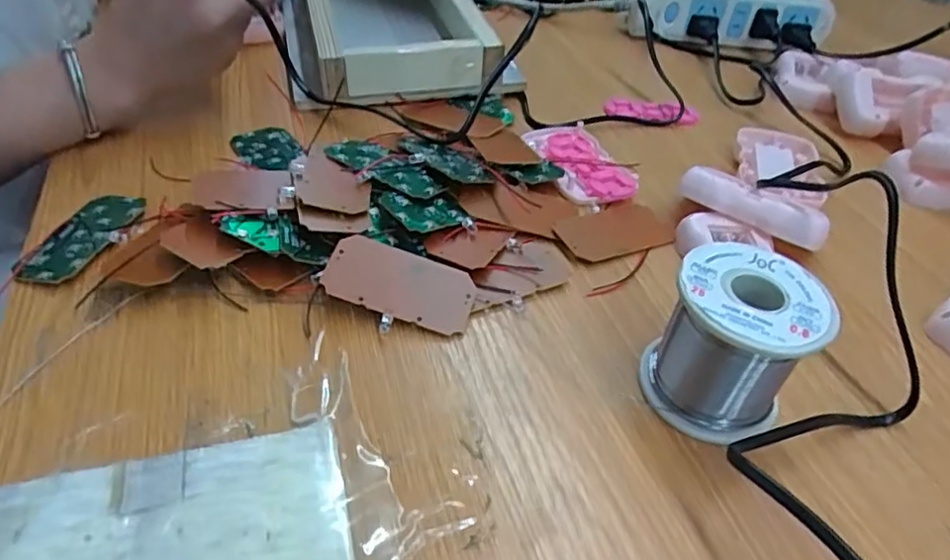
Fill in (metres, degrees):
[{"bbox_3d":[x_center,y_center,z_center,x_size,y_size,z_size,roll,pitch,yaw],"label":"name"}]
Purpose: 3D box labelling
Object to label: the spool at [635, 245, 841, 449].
[{"bbox_3d":[0.110,0.029,0.269,0.058,0.066,0.060,3,43,-3],"label":"spool"}]

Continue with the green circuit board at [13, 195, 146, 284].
[{"bbox_3d":[-0.209,-0.023,0.330,0.040,0.009,0.071,19,44,13],"label":"green circuit board"}]

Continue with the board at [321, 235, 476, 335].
[{"bbox_3d":[-0.038,0.001,0.311,0.075,0.004,0.038,18,57,-2],"label":"board"}]

